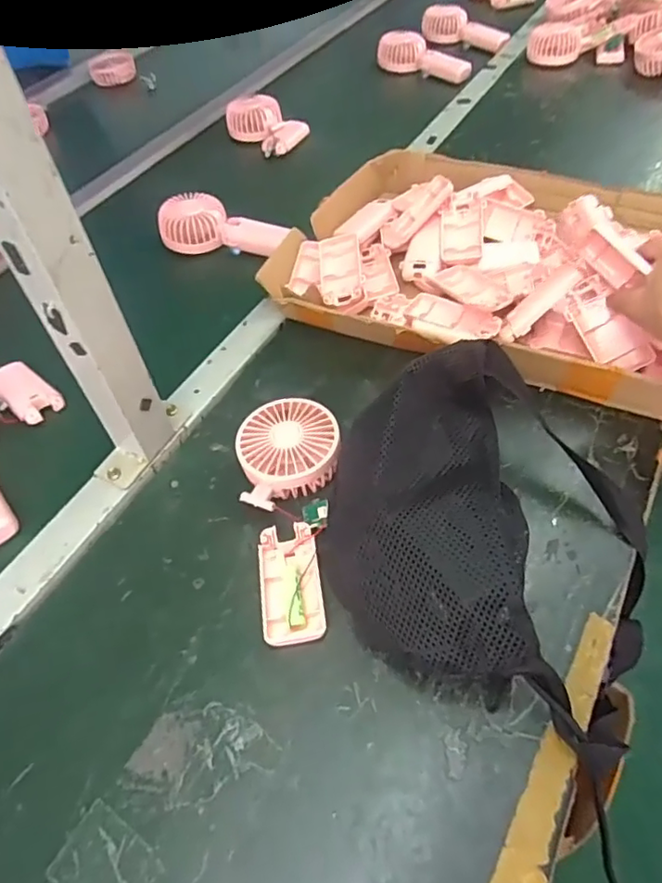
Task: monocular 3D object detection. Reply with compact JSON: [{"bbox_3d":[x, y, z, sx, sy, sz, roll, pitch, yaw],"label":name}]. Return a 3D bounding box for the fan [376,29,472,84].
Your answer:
[{"bbox_3d":[0.164,-0.703,1.051,0.064,0.044,0.184,-36,57,-20],"label":"fan"}]

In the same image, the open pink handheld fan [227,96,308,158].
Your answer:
[{"bbox_3d":[-0.110,-0.516,0.936,0.134,0.044,0.101,26,60,24],"label":"open pink handheld fan"}]

